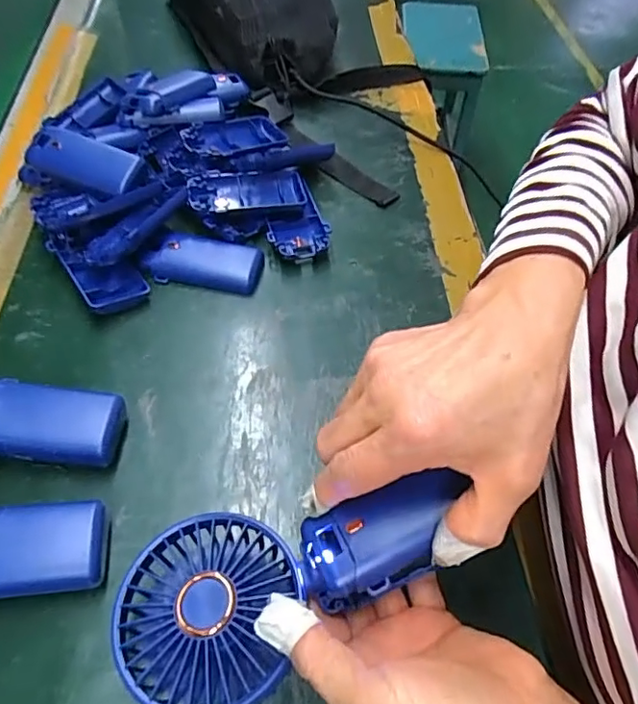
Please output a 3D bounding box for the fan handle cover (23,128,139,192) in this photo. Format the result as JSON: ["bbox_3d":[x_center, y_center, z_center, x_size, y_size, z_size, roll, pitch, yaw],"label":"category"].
[{"bbox_3d":[-0.193,-0.155,0.437,0.098,0.018,0.043,17,72,2],"label":"fan handle cover"}]

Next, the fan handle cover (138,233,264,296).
[{"bbox_3d":[-0.088,-0.071,0.418,0.088,0.014,0.043,9,54,2],"label":"fan handle cover"}]

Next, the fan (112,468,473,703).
[{"bbox_3d":[-0.015,0.106,0.254,0.158,0.035,0.084,-20,57,-1],"label":"fan"}]

